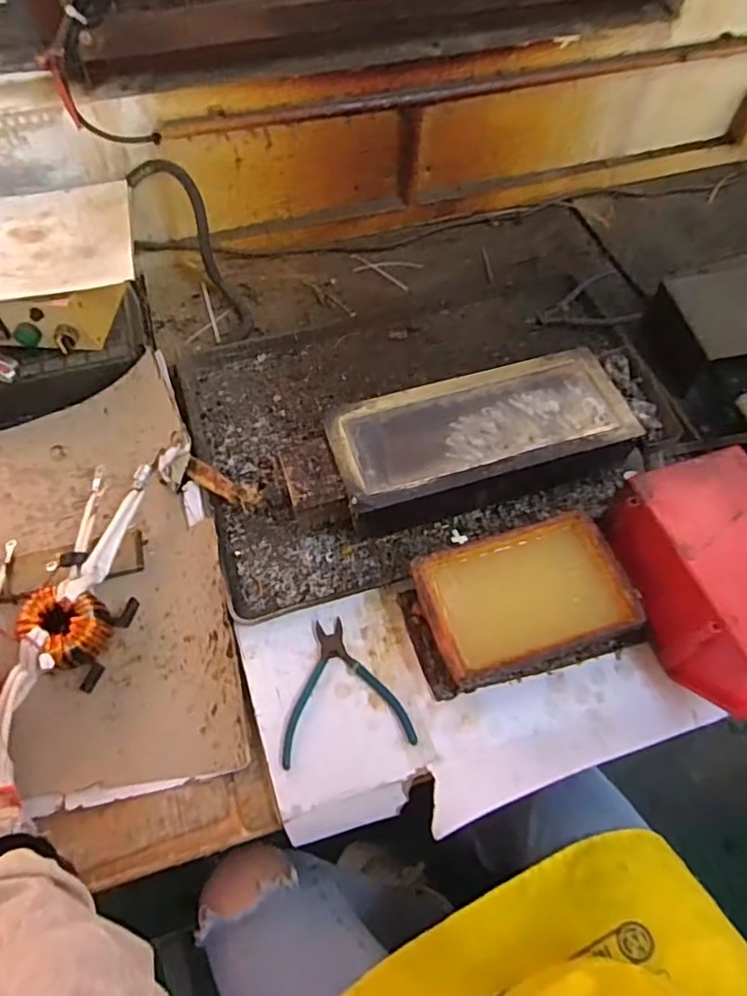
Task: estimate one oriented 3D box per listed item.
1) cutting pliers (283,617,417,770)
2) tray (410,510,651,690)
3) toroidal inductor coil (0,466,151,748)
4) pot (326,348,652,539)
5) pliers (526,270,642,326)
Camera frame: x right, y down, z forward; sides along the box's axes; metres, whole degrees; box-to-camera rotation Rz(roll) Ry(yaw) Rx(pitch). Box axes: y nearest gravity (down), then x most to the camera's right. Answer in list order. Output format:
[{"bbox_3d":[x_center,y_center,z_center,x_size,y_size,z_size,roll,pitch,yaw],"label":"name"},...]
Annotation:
[{"bbox_3d":[-0.031,0.186,0.595,0.124,0.007,0.131,-7,60,-5],"label":"cutting pliers"},{"bbox_3d":[0.152,0.106,0.610,0.201,0.067,0.136,-16,61,-10],"label":"tray"},{"bbox_3d":[-0.310,0.091,0.644,0.102,0.066,0.282,1,59,0],"label":"toroidal inductor coil"},{"bbox_3d":[0.122,-0.061,0.698,0.340,0.086,0.162,-18,61,-11],"label":"pot"},{"bbox_3d":[0.298,-0.273,0.853,0.148,0.028,0.090,-14,61,-8],"label":"pliers"}]

